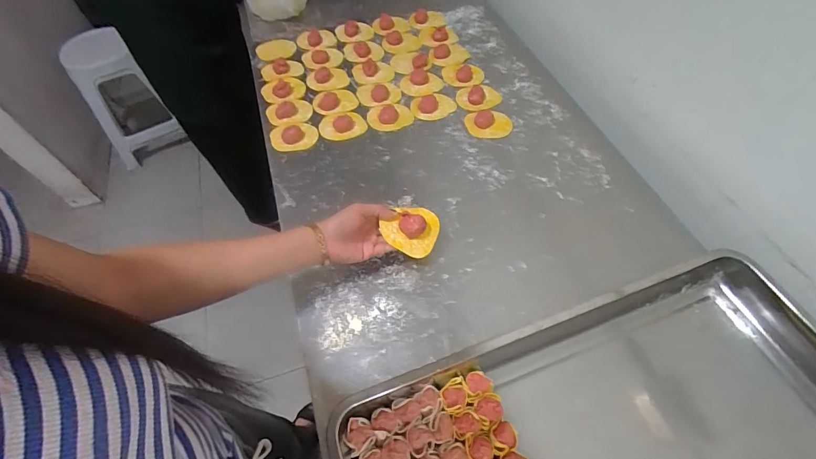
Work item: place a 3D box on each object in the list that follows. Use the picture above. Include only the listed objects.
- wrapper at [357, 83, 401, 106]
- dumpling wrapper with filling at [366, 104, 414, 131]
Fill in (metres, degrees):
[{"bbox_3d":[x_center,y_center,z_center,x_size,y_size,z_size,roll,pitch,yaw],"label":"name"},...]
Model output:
[{"bbox_3d":[-0.061,-0.282,0.816,0.089,0.012,0.060,0,57,3],"label":"wrapper"},{"bbox_3d":[-0.036,-0.228,0.773,0.088,0.021,0.068,-7,57,-2],"label":"dumpling wrapper with filling"}]

